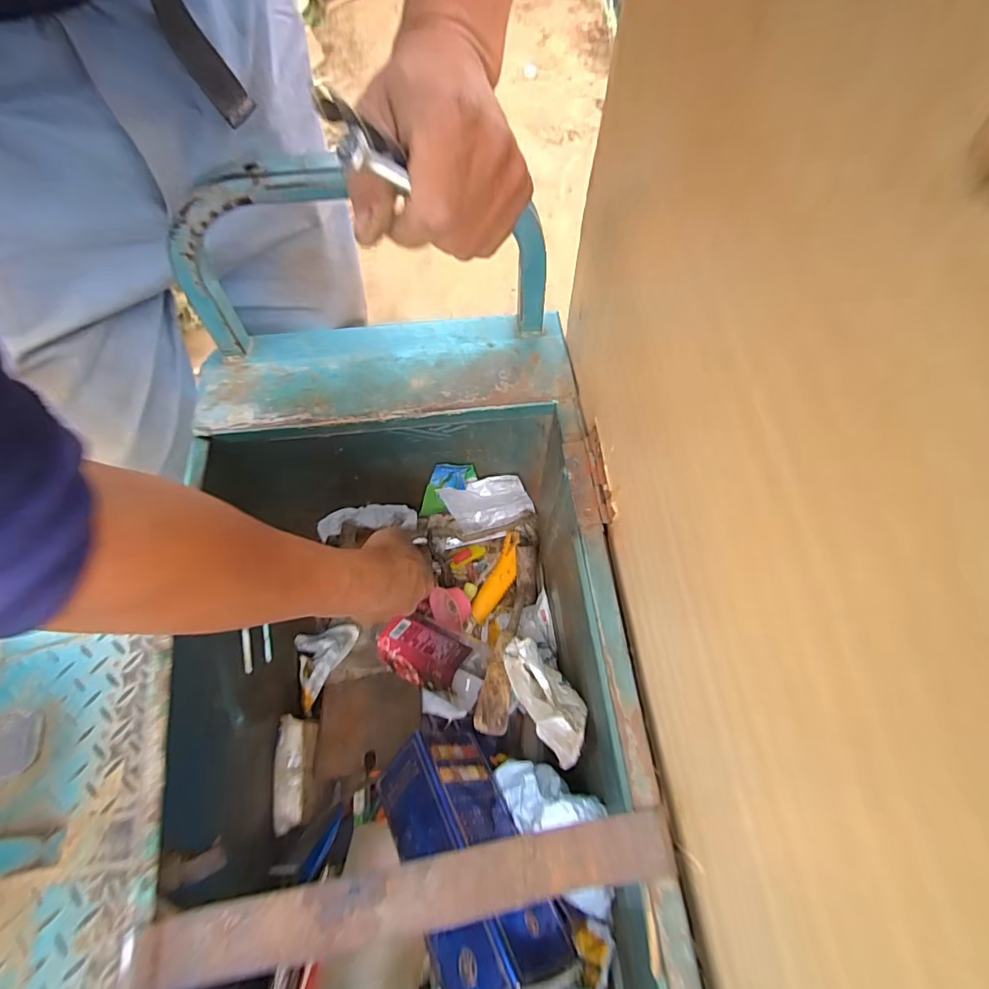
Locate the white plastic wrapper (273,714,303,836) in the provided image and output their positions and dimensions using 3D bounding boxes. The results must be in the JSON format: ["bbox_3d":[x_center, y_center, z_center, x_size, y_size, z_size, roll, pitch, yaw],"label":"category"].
[{"bbox_3d":[-0.198,0.267,0.495,0.023,0.013,0.098,-7,62,-5],"label":"white plastic wrapper"}]

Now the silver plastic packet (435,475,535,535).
[{"bbox_3d":[-0.007,0.012,0.679,0.122,0.119,0.023,-8,62,-6],"label":"silver plastic packet"}]

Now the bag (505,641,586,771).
[{"bbox_3d":[0.050,0.196,0.491,0.051,0.057,0.127,-21,33,-12],"label":"bag"}]

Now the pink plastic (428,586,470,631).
[{"bbox_3d":[-0.057,0.142,0.652,0.055,0.029,0.044,23,64,10],"label":"pink plastic"}]

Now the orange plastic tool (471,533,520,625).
[{"bbox_3d":[0.006,0.108,0.678,0.030,0.016,0.126,22,64,10],"label":"orange plastic tool"}]

